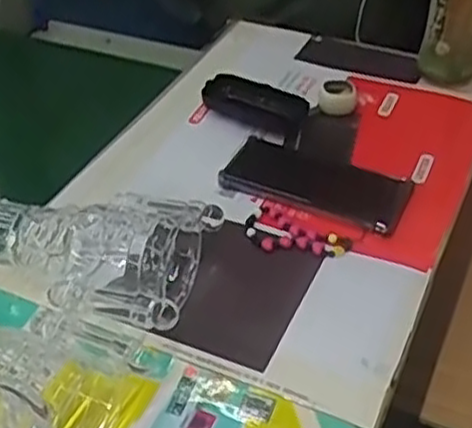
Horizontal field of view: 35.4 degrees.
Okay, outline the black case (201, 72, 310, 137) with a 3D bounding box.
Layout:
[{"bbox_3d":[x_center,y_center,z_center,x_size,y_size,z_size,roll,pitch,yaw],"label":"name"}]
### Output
[{"bbox_3d":[0.019,-0.112,0.754,0.104,0.033,0.047,20,43,22],"label":"black case"}]

